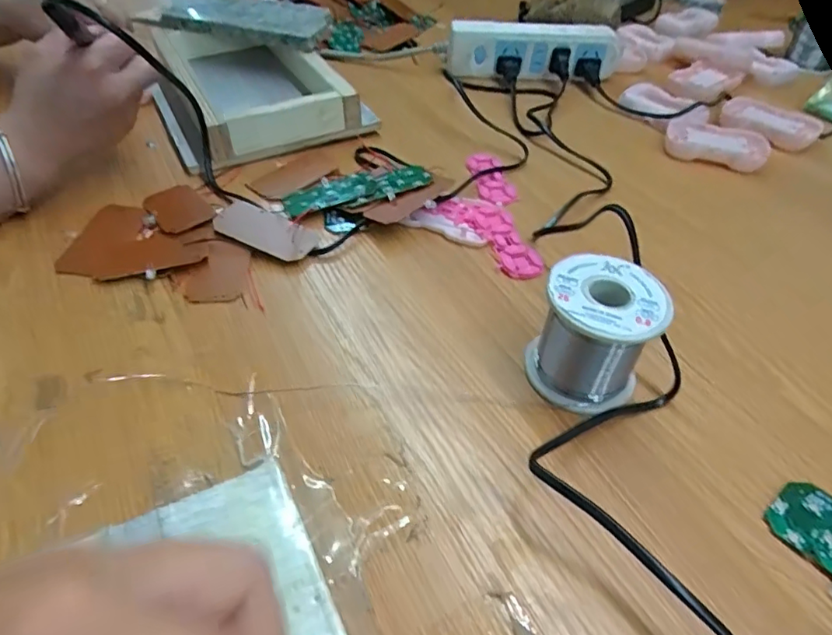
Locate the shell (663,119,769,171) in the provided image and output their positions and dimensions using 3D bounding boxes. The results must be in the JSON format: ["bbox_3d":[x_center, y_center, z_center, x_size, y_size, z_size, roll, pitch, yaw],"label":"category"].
[{"bbox_3d":[0.284,-0.165,0.513,0.090,0.014,0.061,19,48,15],"label":"shell"}]

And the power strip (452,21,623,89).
[{"bbox_3d":[0.133,-0.298,0.606,0.193,0.046,0.042,3,46,1],"label":"power strip"}]

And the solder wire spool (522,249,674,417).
[{"bbox_3d":[0.098,0.009,0.299,0.060,0.062,0.059,1,46,-1],"label":"solder wire spool"}]

